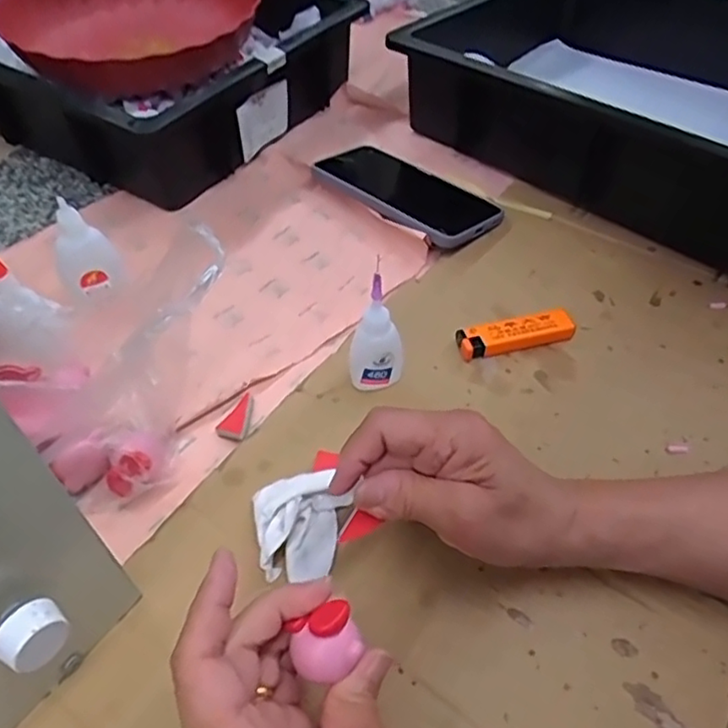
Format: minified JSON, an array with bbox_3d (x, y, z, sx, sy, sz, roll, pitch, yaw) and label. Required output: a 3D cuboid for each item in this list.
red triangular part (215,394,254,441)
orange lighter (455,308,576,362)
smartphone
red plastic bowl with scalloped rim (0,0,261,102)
[{"bbox_3d":[-0.079,0.033,0.403,0.019,0.004,0.035,13,50,12],"label":"red triangular part"},{"bbox_3d":[0.104,-0.020,0.436,0.078,0.015,0.021,-11,49,-8],"label":"orange lighter"},{"bbox_3d":[0.031,-0.150,0.550,0.174,0.015,0.084,35,45,29],"label":"smartphone"},{"bbox_3d":[-0.225,-0.343,0.635,0.233,0.061,0.232,-1,49,1],"label":"red plastic bowl with scalloped rim"}]

